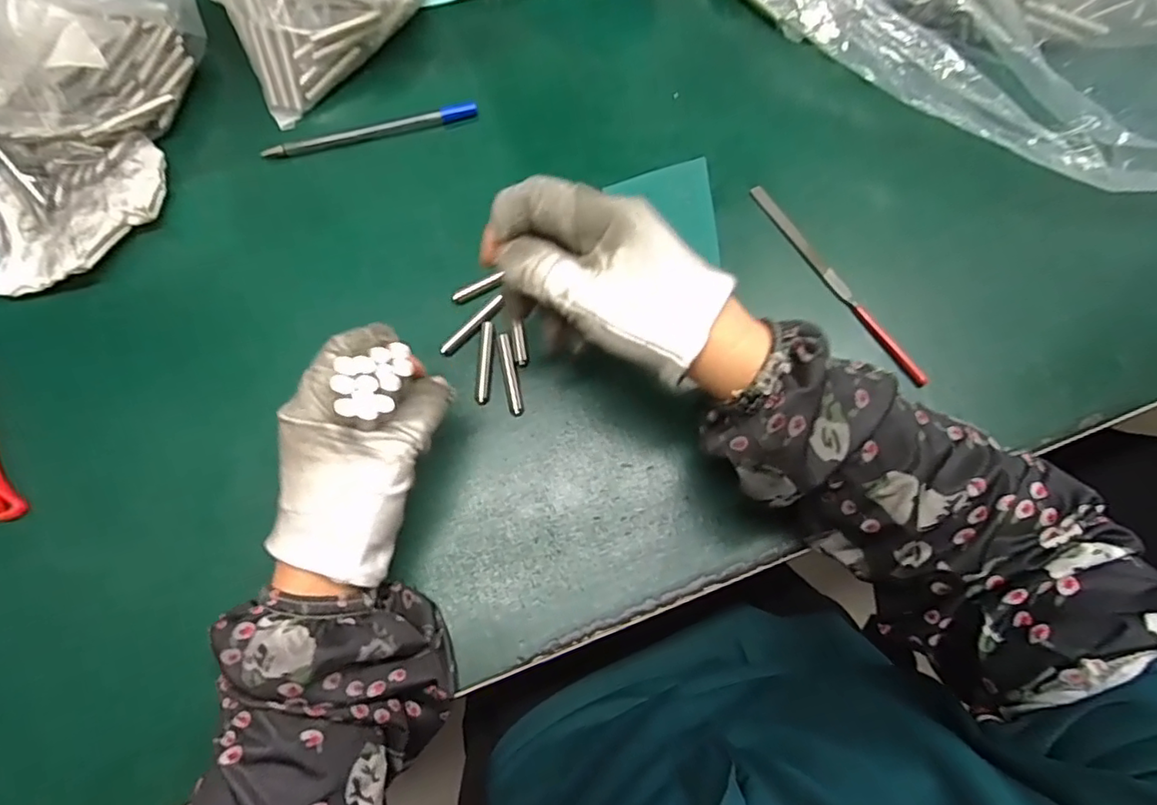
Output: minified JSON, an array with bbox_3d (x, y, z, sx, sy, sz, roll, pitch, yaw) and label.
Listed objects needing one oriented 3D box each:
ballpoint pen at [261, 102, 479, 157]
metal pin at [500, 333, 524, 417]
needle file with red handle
[{"bbox_3d":[-0.137,-0.181,0.391,0.140,0.006,0.011,-14,74,-3],"label":"ballpoint pen"},{"bbox_3d":[-0.039,-0.016,0.343,0.007,0.007,0.048,-11,74,-2],"label":"metal pin"},{"bbox_3d":[0.155,-0.073,0.357,0.008,0.009,0.155,-32,76,-8],"label":"needle file with red handle"}]

